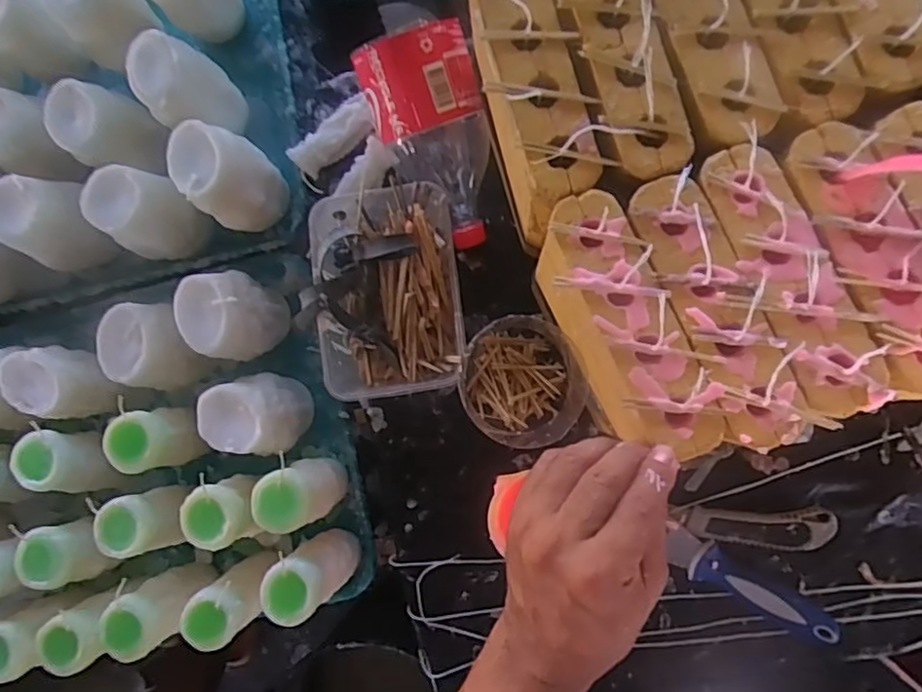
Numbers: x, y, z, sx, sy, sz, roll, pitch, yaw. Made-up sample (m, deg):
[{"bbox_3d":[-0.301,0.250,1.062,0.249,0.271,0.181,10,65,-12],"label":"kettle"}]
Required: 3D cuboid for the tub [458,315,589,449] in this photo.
[{"bbox_3d":[0.041,0.029,0.495,0.100,0.092,0.095,36,92,8],"label":"tub"}]

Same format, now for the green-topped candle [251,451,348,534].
[{"bbox_3d":[-0.141,0.132,0.565,0.055,0.113,0.056,0,87,7],"label":"green-topped candle"}]

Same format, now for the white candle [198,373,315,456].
[{"bbox_3d":[-0.191,0.065,0.576,0.068,0.101,0.075,-2,87,7],"label":"white candle"}]

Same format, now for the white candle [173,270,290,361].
[{"bbox_3d":[-0.214,-0.028,0.581,0.069,0.099,0.080,21,90,8],"label":"white candle"}]

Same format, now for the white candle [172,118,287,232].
[{"bbox_3d":[-0.210,-0.159,0.567,0.086,0.091,0.076,-45,83,3],"label":"white candle"}]

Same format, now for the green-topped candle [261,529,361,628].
[{"bbox_3d":[-0.131,0.204,0.554,0.059,0.111,0.055,0,87,7],"label":"green-topped candle"}]

